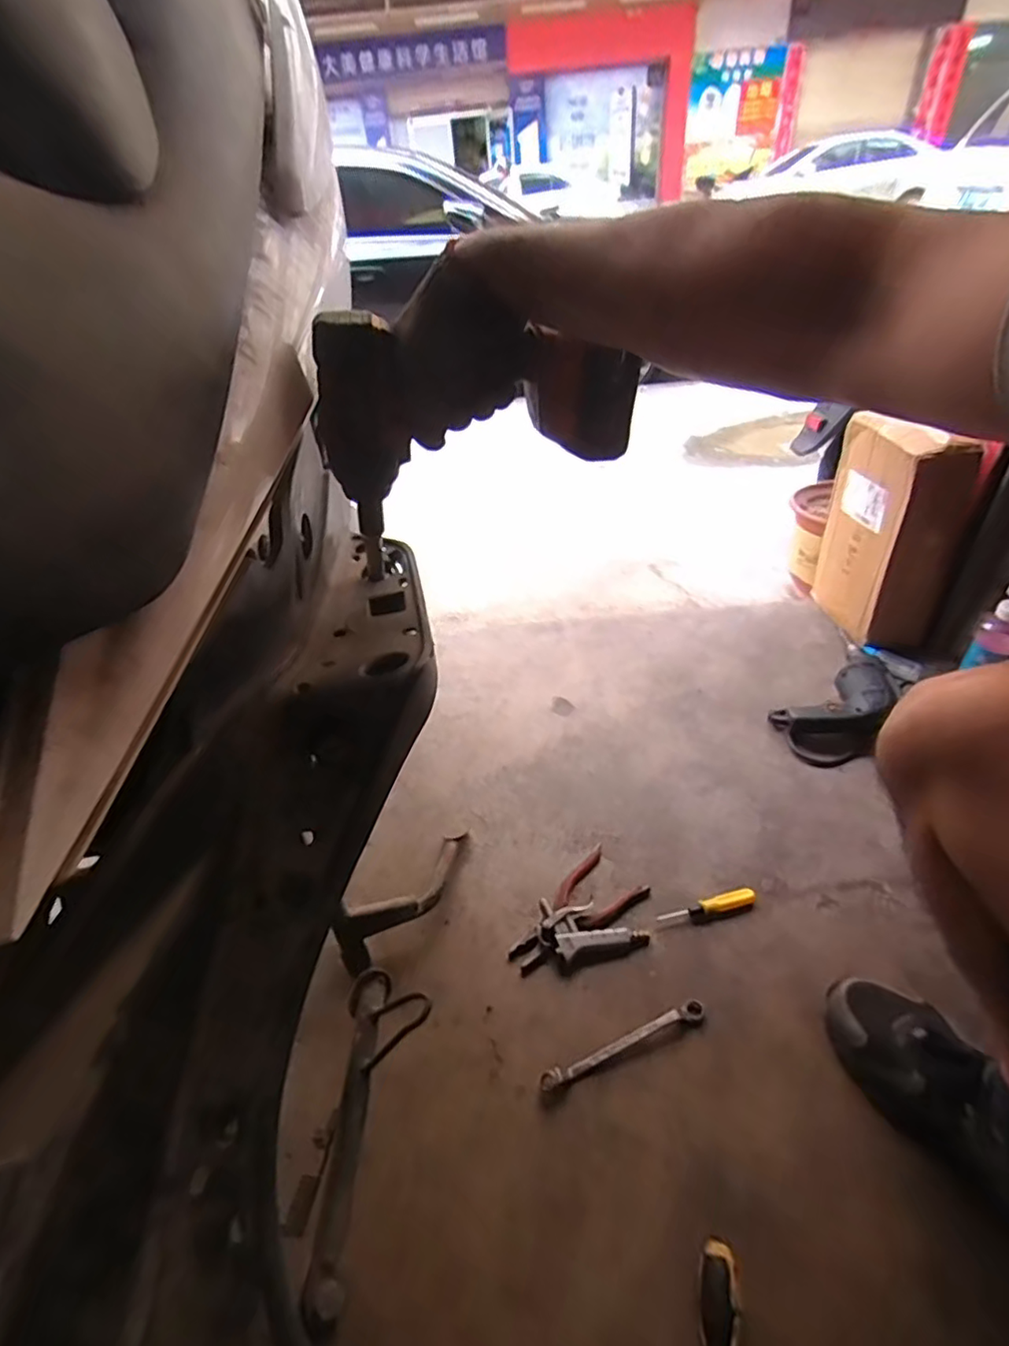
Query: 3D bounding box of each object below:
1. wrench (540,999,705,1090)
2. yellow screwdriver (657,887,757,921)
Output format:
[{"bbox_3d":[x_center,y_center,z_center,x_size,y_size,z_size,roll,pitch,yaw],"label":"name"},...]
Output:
[{"bbox_3d":[0.127,0.389,0.626,0.191,0.011,0.020,-16,40,-15],"label":"wrench"},{"bbox_3d":[0.253,0.288,0.735,0.127,0.015,0.022,-12,39,-10],"label":"yellow screwdriver"}]

